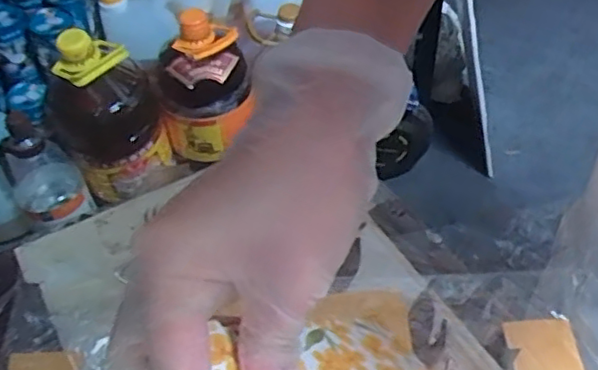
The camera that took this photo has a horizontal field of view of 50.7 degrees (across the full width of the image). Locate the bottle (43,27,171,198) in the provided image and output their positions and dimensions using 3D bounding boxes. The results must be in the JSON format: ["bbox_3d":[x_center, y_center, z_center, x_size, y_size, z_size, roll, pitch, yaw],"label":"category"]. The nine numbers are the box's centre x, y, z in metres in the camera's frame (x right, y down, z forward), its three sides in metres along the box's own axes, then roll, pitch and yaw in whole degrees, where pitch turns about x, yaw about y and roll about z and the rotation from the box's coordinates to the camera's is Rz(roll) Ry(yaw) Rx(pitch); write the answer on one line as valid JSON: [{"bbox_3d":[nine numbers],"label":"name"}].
[{"bbox_3d":[-0.371,-0.145,1.191,0.195,0.300,0.158,-23,52,-18],"label":"bottle"}]

